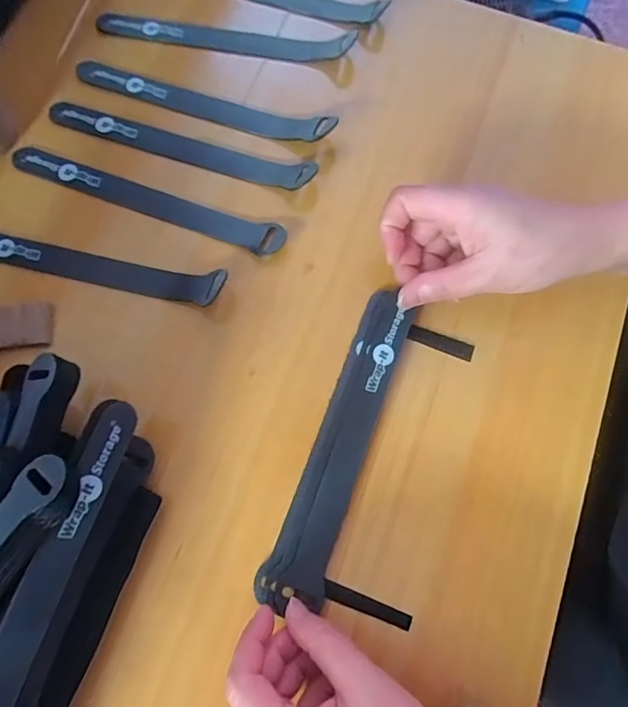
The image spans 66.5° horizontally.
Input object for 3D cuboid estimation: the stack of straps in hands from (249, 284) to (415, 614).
[{"bbox_3d":[0.018,0.053,0.288,0.033,0.012,0.191,20,79,6],"label":"stack of straps in hands"}]

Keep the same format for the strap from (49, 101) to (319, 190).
[{"bbox_3d":[-0.099,-0.152,0.344,0.208,0.016,0.023,18,74,6],"label":"strap"}]

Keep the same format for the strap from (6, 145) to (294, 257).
[{"bbox_3d":[-0.120,-0.109,0.337,0.210,0.006,0.023,20,74,6],"label":"strap"}]

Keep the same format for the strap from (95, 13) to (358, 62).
[{"bbox_3d":[-0.069,-0.242,0.362,0.199,0.014,0.023,10,80,5],"label":"strap"}]

